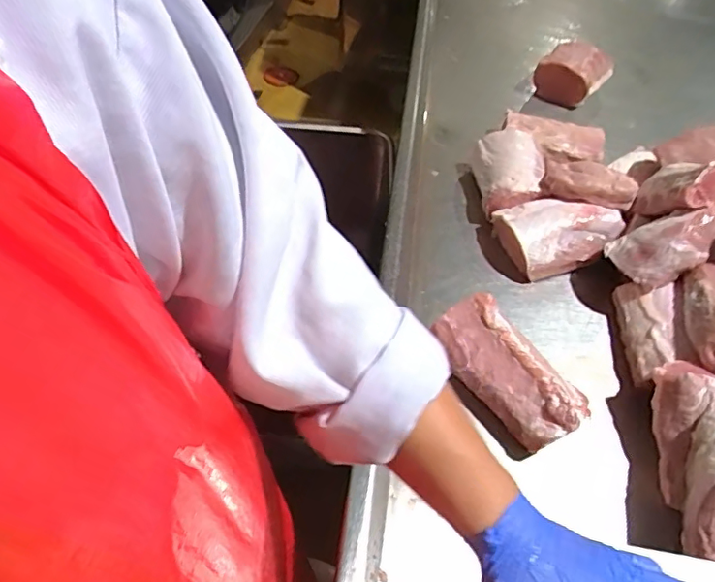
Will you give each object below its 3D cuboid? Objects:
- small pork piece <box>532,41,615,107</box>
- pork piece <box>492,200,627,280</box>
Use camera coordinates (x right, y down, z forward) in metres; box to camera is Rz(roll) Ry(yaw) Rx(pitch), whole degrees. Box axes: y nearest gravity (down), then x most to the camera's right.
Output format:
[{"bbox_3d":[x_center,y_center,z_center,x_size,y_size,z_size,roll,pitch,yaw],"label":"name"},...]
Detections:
[{"bbox_3d":[0.453,-0.454,1.137,0.124,0.080,0.138,33,54,22],"label":"small pork piece"},{"bbox_3d":[0.304,-0.091,0.819,0.163,0.059,0.118,-10,51,-13],"label":"pork piece"}]

